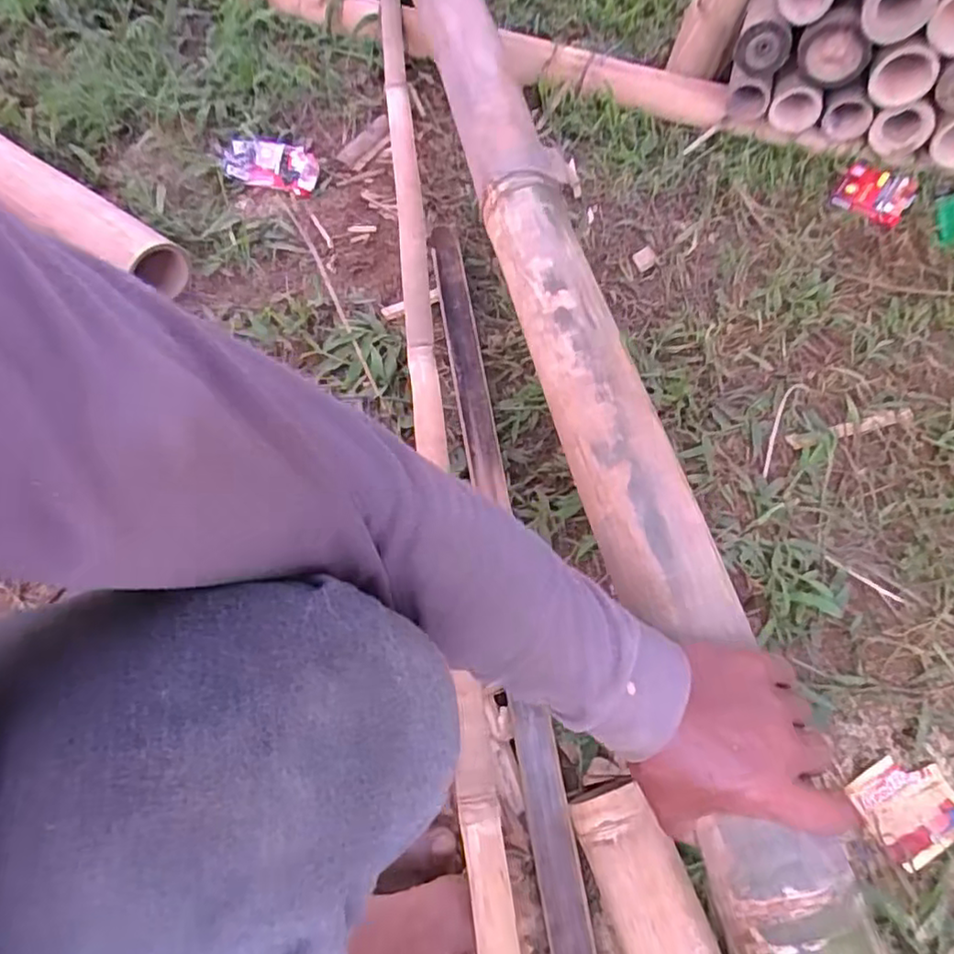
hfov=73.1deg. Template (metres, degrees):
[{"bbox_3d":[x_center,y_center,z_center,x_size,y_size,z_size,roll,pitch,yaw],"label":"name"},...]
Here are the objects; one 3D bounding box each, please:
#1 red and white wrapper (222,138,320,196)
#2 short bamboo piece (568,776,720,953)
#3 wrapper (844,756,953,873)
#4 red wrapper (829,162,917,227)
[{"bbox_3d":[-0.272,-0.416,0.853,0.114,0.020,0.077,9,63,1],"label":"red and white wrapper"},{"bbox_3d":[0.137,0.346,0.488,0.067,0.063,0.209,-16,65,-13],"label":"short bamboo piece"},{"bbox_3d":[0.380,0.287,0.565,0.085,0.007,0.076,-27,68,-16],"label":"wrapper"},{"bbox_3d":[0.546,-0.392,0.885,0.091,0.032,0.083,35,66,14],"label":"red wrapper"}]

